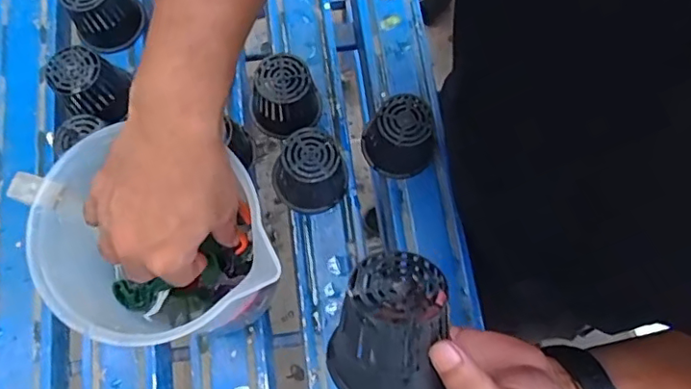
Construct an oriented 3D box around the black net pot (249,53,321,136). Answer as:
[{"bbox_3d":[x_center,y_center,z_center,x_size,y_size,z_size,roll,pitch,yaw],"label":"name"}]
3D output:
[{"bbox_3d":[-0.064,-0.102,0.589,0.070,0.069,0.067,1,73,-2],"label":"black net pot"}]

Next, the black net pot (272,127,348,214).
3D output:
[{"bbox_3d":[-0.033,-0.020,0.565,0.063,0.070,0.067,1,73,-2],"label":"black net pot"}]

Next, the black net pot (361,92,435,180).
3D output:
[{"bbox_3d":[0.058,-0.059,0.578,0.070,0.069,0.064,1,73,-2],"label":"black net pot"}]

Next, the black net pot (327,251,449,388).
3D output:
[{"bbox_3d":[0.027,0.080,0.326,0.065,0.062,0.082,13,116,6],"label":"black net pot"}]

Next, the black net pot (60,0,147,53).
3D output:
[{"bbox_3d":[-0.267,-0.206,0.615,0.073,0.068,0.069,1,73,-2],"label":"black net pot"}]

